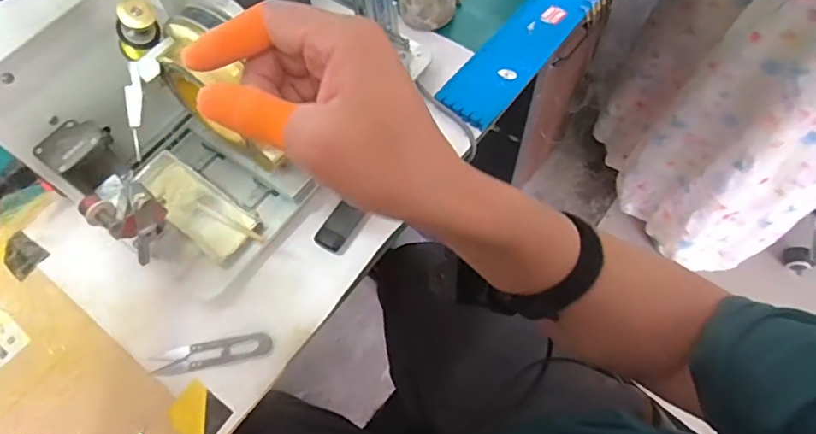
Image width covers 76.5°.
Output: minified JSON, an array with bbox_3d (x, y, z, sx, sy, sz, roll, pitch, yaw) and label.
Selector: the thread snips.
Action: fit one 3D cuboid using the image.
[{"bbox_3d":[-0.167,0.116,0.440,0.102,0.005,0.022,-9,63,-2],"label":"thread snips"}]

